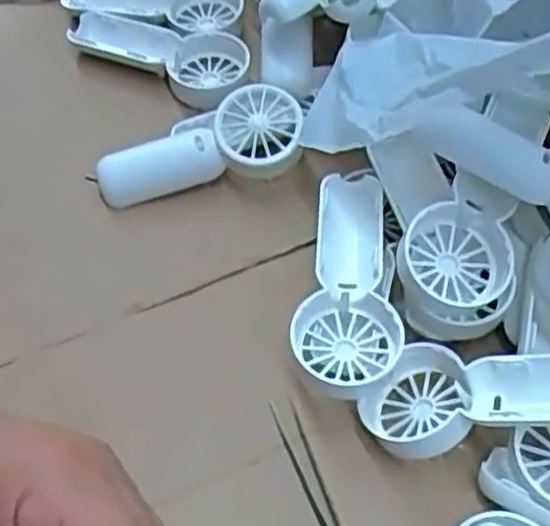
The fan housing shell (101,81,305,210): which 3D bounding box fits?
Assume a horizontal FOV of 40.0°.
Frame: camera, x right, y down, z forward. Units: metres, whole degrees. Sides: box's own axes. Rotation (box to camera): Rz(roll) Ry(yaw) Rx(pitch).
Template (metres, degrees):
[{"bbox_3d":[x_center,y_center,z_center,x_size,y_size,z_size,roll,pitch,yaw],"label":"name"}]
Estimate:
[{"bbox_3d":[-0.040,-0.057,0.406,0.113,0.032,0.043,-19,58,6],"label":"fan housing shell"}]

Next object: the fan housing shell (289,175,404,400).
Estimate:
[{"bbox_3d":[0.036,0.012,0.352,0.045,0.033,0.111,10,57,5],"label":"fan housing shell"}]

